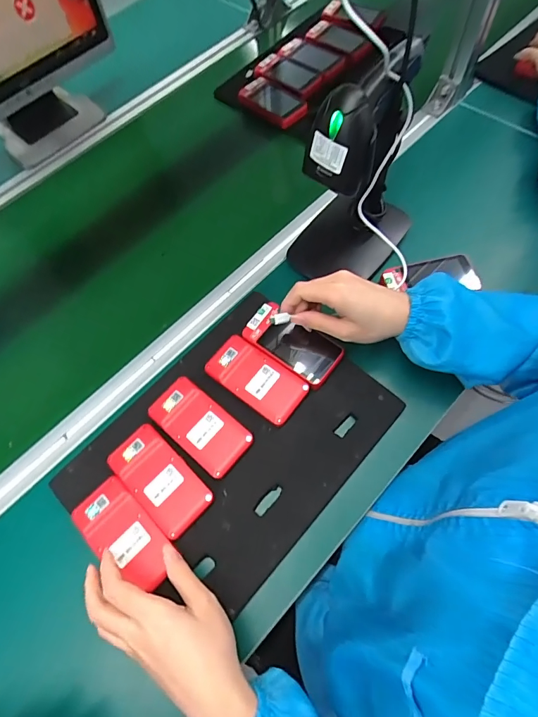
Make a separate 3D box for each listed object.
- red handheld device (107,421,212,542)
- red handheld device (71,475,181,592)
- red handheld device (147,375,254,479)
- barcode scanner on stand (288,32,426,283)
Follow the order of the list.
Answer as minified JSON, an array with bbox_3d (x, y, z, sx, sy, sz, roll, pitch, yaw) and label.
[{"bbox_3d":[-0.120,0.133,0.433,0.120,0.016,0.065,40,74,16],"label":"red handheld device"},{"bbox_3d":[-0.151,0.184,0.410,0.118,0.012,0.062,41,74,16],"label":"red handheld device"},{"bbox_3d":[-0.080,0.077,0.453,0.118,0.013,0.064,37,73,15],"label":"red handheld device"},{"bbox_3d":[0.106,-0.209,0.486,0.148,0.271,0.151,9,68,5],"label":"barcode scanner on stand"}]

